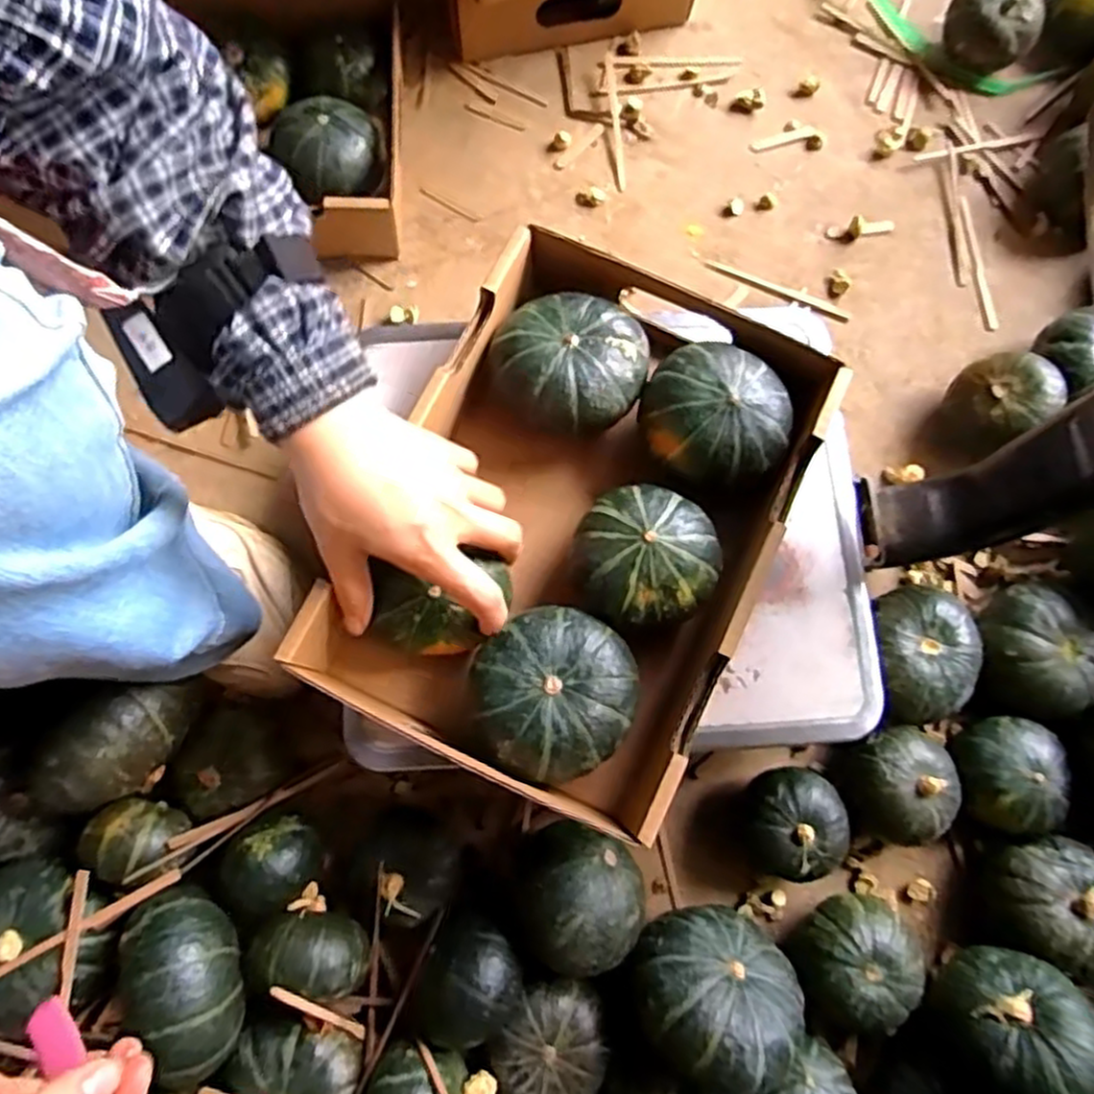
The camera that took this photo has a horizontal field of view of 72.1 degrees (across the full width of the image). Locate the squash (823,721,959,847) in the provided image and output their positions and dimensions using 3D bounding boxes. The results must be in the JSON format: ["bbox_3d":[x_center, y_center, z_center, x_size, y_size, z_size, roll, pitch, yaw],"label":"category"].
[{"bbox_3d":[0.238,0.159,0.513,0.070,0.054,0.070,0,77,0],"label":"squash"}]

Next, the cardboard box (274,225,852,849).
[{"bbox_3d":[0.018,-0.014,0.456,0.214,0.071,0.299,26,78,5],"label":"cardboard box"}]

